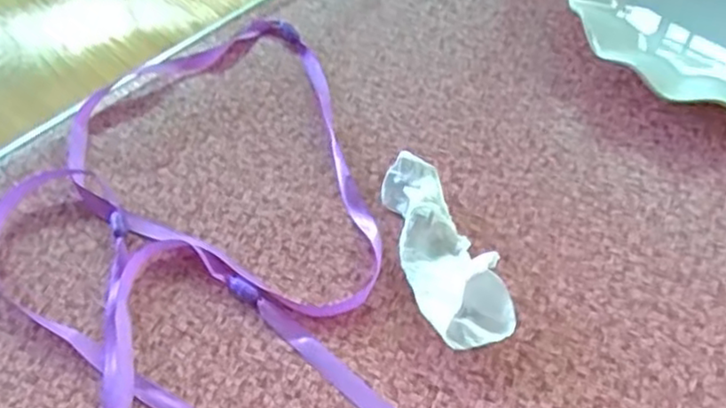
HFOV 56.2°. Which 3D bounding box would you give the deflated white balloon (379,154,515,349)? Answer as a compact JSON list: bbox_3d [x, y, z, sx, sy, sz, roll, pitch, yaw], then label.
[{"bbox_3d":[0.038,0.022,0.335,0.038,0.024,0.103,-15,54,-9],"label":"deflated white balloon"}]

